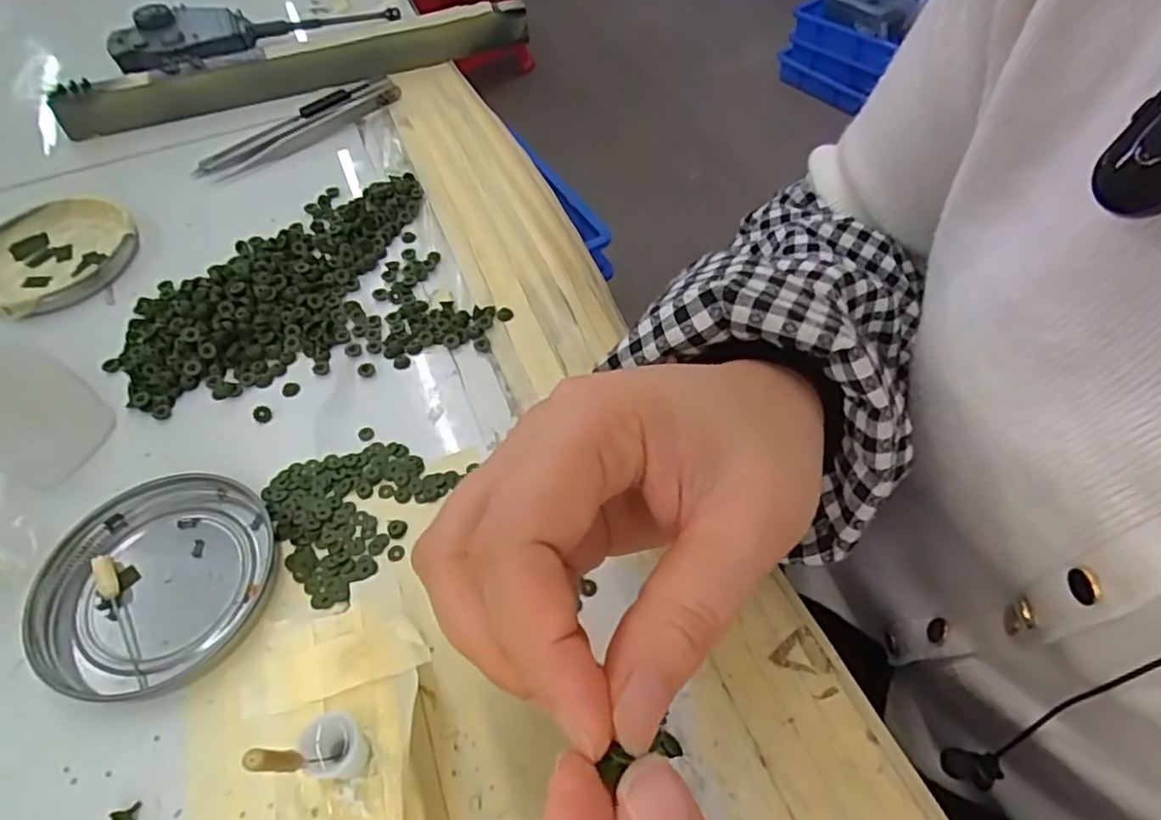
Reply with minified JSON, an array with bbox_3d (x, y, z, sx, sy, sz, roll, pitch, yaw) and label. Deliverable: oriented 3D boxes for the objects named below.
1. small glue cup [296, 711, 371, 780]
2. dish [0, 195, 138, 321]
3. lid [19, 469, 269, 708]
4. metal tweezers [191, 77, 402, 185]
[{"bbox_3d":[-0.060,0.083,0.164,0.014,0.019,0.013,-1,54,2],"label":"small glue cup"},{"bbox_3d":[-0.270,-0.080,0.340,0.075,0.008,0.078,-1,54,2],"label":"dish"},{"bbox_3d":[-0.148,0.060,0.233,0.074,0.009,0.076,-1,54,2],"label":"lid"},{"bbox_3d":[-0.167,-0.170,0.403,0.127,0.009,0.025,-37,60,-22],"label":"metal tweezers"}]

